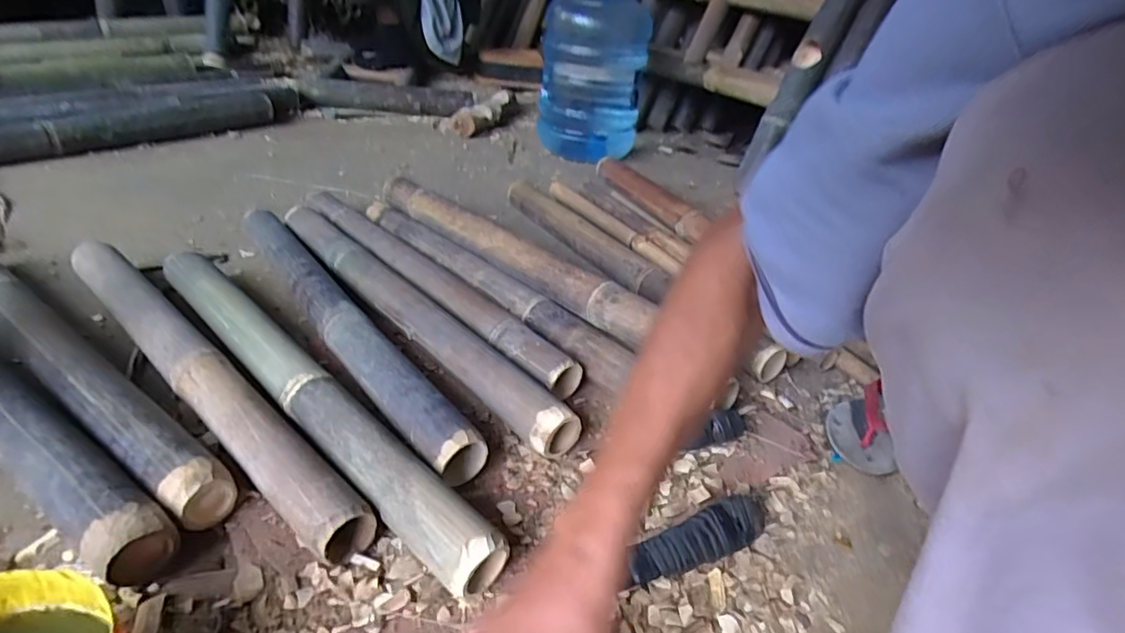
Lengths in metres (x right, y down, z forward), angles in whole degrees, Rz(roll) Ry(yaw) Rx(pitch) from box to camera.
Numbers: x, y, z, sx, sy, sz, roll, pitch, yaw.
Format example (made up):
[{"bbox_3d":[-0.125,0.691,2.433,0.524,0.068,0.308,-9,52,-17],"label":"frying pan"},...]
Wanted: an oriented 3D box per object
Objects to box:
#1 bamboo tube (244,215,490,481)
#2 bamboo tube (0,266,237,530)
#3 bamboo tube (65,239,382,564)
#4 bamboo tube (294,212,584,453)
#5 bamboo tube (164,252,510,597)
[{"bbox_3d":[-0.302,-0.014,0.772,0.064,0.050,0.662,-19,42,-36],"label":"bamboo tube"},{"bbox_3d":[-0.584,0.033,0.669,0.688,0.060,0.062,27,37,26],"label":"bamboo tube"},{"bbox_3d":[-0.425,0.051,0.666,0.664,0.065,0.065,31,39,30],"label":"bamboo tube"},{"bbox_3d":[-0.226,-0.022,0.805,0.061,0.060,0.670,-22,44,-39],"label":"bamboo tube"},{"bbox_3d":[-0.296,0.066,0.645,0.648,0.055,0.063,33,40,32],"label":"bamboo tube"}]

